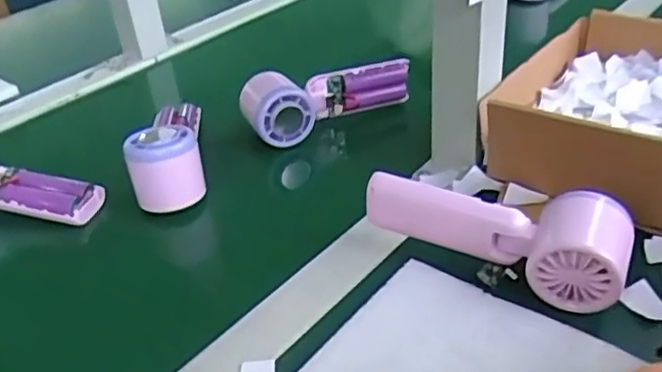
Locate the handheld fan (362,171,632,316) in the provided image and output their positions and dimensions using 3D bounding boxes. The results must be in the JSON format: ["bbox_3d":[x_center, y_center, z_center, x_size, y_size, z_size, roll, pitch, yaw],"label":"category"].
[{"bbox_3d":[0.106,0.024,0.424,0.162,0.050,0.050,17,40,27],"label":"handheld fan"}]

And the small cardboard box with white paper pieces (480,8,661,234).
[{"bbox_3d":[0.255,-0.055,0.511,0.216,0.080,0.212,17,40,27],"label":"small cardboard box with white paper pieces"}]

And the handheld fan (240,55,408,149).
[{"bbox_3d":[-0.008,-0.091,0.623,0.155,0.044,0.070,-20,38,-22],"label":"handheld fan"}]

